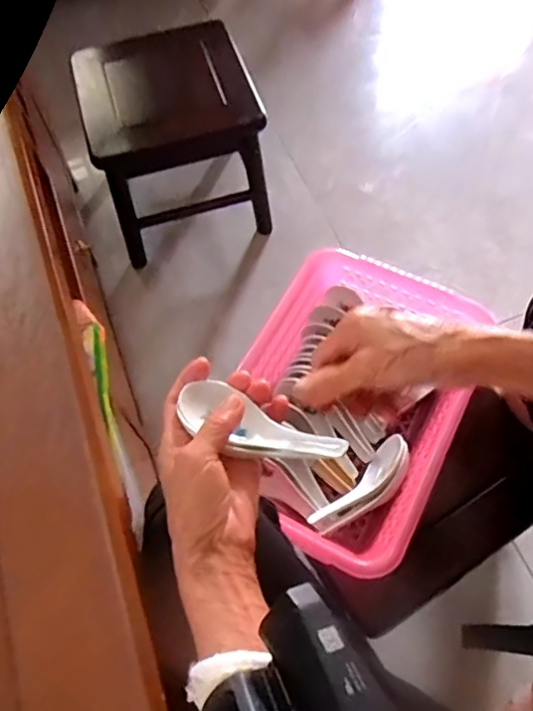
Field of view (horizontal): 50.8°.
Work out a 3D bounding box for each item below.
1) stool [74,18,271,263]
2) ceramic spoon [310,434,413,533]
[{"bbox_3d":[-0.161,-0.373,1.004,0.275,0.260,0.258,-13,63,-7],"label":"stool"},{"bbox_3d":[0.102,0.135,0.566,0.123,0.029,0.041,-40,69,-19],"label":"ceramic spoon"}]

